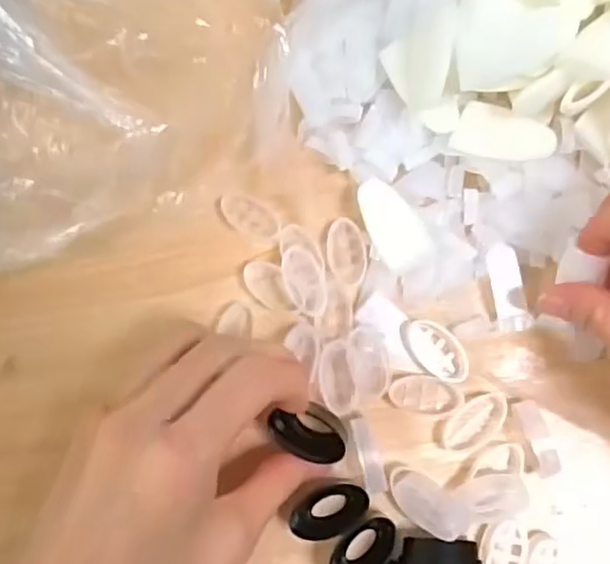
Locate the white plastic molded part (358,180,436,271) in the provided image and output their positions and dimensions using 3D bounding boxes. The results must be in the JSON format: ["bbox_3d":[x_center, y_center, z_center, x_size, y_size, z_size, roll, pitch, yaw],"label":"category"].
[{"bbox_3d":[0.039,-0.026,0.303,0.025,0.016,0.044,-30,81,-2],"label":"white plastic molded part"}]

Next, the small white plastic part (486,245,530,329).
[{"bbox_3d":[0.092,0.003,0.303,0.014,0.007,0.039,-12,81,1],"label":"small white plastic part"}]

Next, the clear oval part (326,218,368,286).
[{"bbox_3d":[0.019,-0.014,0.312,0.017,0.005,0.030,-12,81,1],"label":"clear oval part"}]

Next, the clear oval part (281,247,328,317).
[{"bbox_3d":[0.001,0.000,0.305,0.017,0.006,0.032,-22,93,13],"label":"clear oval part"}]

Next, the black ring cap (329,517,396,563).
[{"bbox_3d":[0.024,0.116,0.287,0.021,0.013,0.033,34,84,7],"label":"black ring cap"}]

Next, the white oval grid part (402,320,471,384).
[{"bbox_3d":[0.058,0.031,0.301,0.035,0.008,0.020,39,85,7],"label":"white oval grid part"}]

